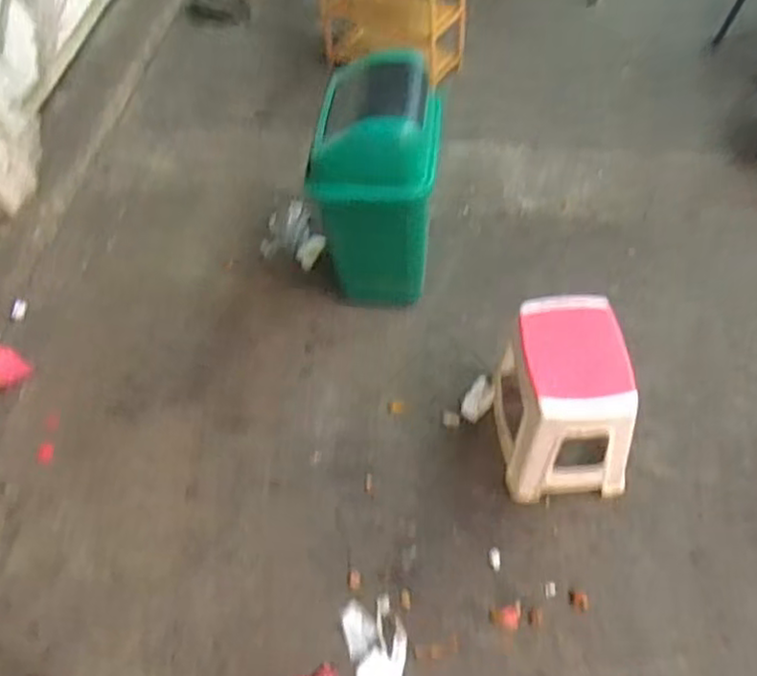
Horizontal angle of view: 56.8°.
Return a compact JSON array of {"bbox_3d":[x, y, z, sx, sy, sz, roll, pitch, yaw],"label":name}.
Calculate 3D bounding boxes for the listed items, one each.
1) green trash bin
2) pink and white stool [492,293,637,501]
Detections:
[{"bbox_3d":[0.005,-0.371,1.787,0.303,0.552,0.392,1,53,5],"label":"green trash bin"},{"bbox_3d":[0.400,0.135,1.548,0.254,0.309,0.333,-5,52,1],"label":"pink and white stool"}]

